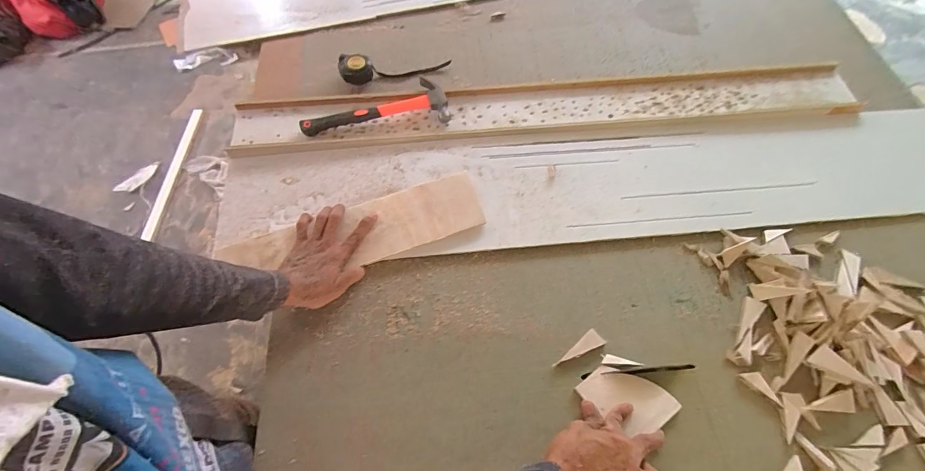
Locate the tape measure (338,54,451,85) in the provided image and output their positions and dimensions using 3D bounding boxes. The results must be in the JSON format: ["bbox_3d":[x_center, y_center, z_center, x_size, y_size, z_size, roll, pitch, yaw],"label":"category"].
[{"bbox_3d":[-0.136,-0.338,0.779,0.218,0.035,0.054,-6,64,-2],"label":"tape measure"}]

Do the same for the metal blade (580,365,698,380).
[{"bbox_3d":[0.247,0.189,0.544,0.162,0.005,0.008,-5,64,-2],"label":"metal blade"}]

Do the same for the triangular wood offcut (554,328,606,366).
[{"bbox_3d":[0.168,0.167,0.558,0.079,0.004,0.026,-36,69,-15],"label":"triangular wood offcut"}]

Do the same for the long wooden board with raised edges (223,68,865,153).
[{"bbox_3d":[0.151,-0.242,0.737,1.144,0.022,0.108,-4,64,-1],"label":"long wooden board with raised edges"}]

